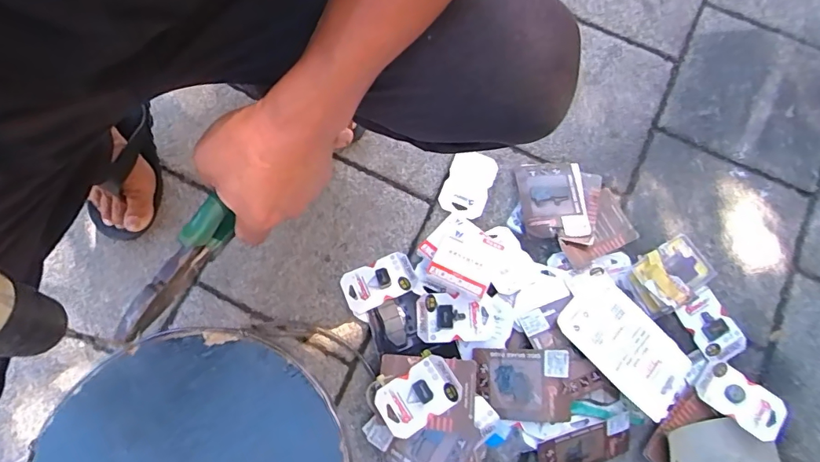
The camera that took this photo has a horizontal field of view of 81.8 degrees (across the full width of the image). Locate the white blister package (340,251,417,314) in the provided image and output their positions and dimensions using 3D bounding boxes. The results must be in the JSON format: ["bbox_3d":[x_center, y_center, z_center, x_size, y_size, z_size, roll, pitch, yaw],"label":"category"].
[{"bbox_3d":[-0.044,0.069,0.648,0.097,0.008,0.062,-23,60,-6],"label":"white blister package"}]

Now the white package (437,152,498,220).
[{"bbox_3d":[0.084,-0.067,0.689,0.065,0.010,0.097,21,76,4],"label":"white package"}]

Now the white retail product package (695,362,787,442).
[{"bbox_3d":[0.424,0.216,0.607,0.061,0.005,0.099,-43,61,-17],"label":"white retail product package"}]

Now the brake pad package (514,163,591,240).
[{"bbox_3d":[0.204,-0.045,0.676,0.091,0.012,0.117,-5,65,2],"label":"brake pad package"}]

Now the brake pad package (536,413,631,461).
[{"bbox_3d":[0.218,0.270,0.588,0.120,0.009,0.078,-18,120,-4],"label":"brake pad package"}]

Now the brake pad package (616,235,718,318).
[{"bbox_3d":[0.356,0.061,0.651,0.121,0.034,0.080,-32,79,-9],"label":"brake pad package"}]

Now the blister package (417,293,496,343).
[{"bbox_3d":[0.060,0.114,0.618,0.098,0.018,0.059,2,76,-1],"label":"blister package"}]

